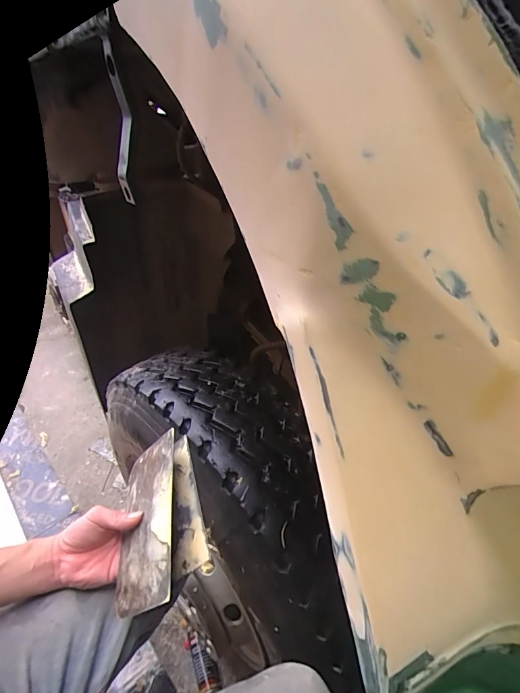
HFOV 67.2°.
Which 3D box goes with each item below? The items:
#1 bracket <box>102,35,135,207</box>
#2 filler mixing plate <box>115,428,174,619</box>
[{"bbox_3d":[-0.169,-0.263,0.472,0.026,0.169,0.021,-11,33,-15],"label":"bracket"},{"bbox_3d":[-0.137,0.205,0.461,0.010,0.101,0.181,29,37,-36],"label":"filler mixing plate"}]

